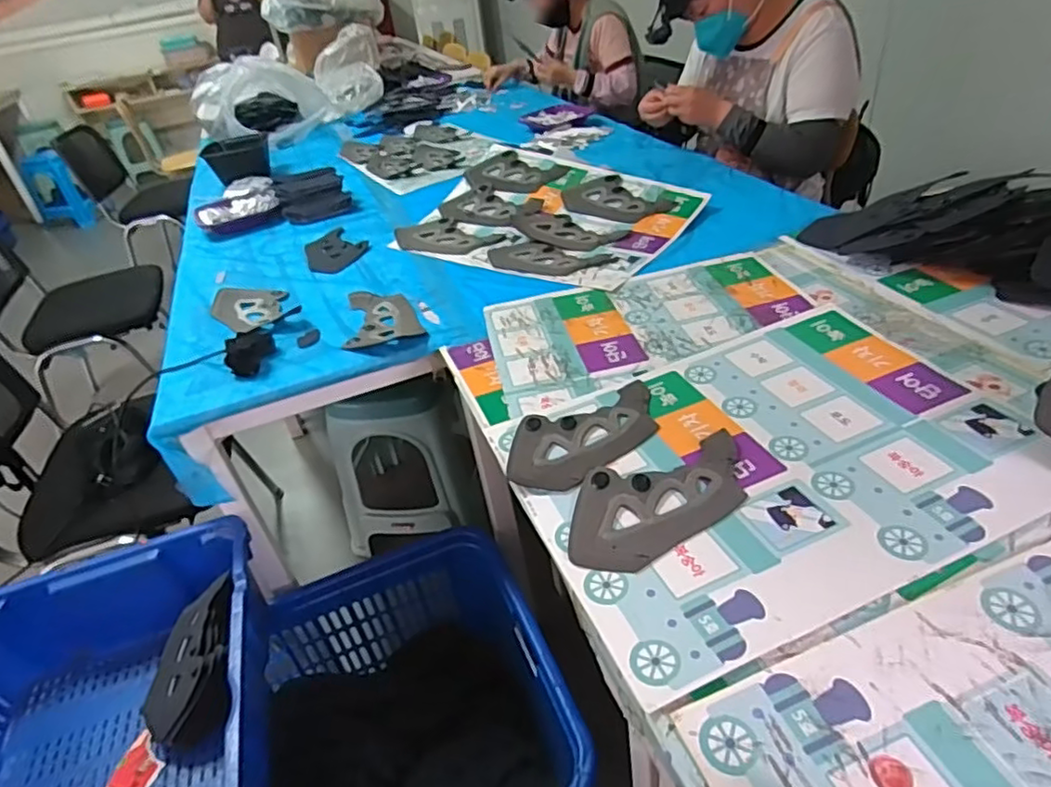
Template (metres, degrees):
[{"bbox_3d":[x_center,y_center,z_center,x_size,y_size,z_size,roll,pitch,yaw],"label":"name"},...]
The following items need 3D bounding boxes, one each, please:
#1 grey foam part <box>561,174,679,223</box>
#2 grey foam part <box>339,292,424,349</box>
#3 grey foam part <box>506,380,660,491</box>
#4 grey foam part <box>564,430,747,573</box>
[{"bbox_3d":[0.181,-0.386,1.268,0.208,0.010,0.127,33,65,30],"label":"grey foam part"},{"bbox_3d":[-0.236,-0.129,1.043,0.119,0.020,0.170,-13,36,-6],"label":"grey foam part"},{"bbox_3d":[0.073,0.049,0.742,0.203,0.010,0.131,-17,37,-12],"label":"grey foam part"},{"bbox_3d":[0.138,0.103,0.654,0.227,0.007,0.118,-24,39,-21],"label":"grey foam part"}]

